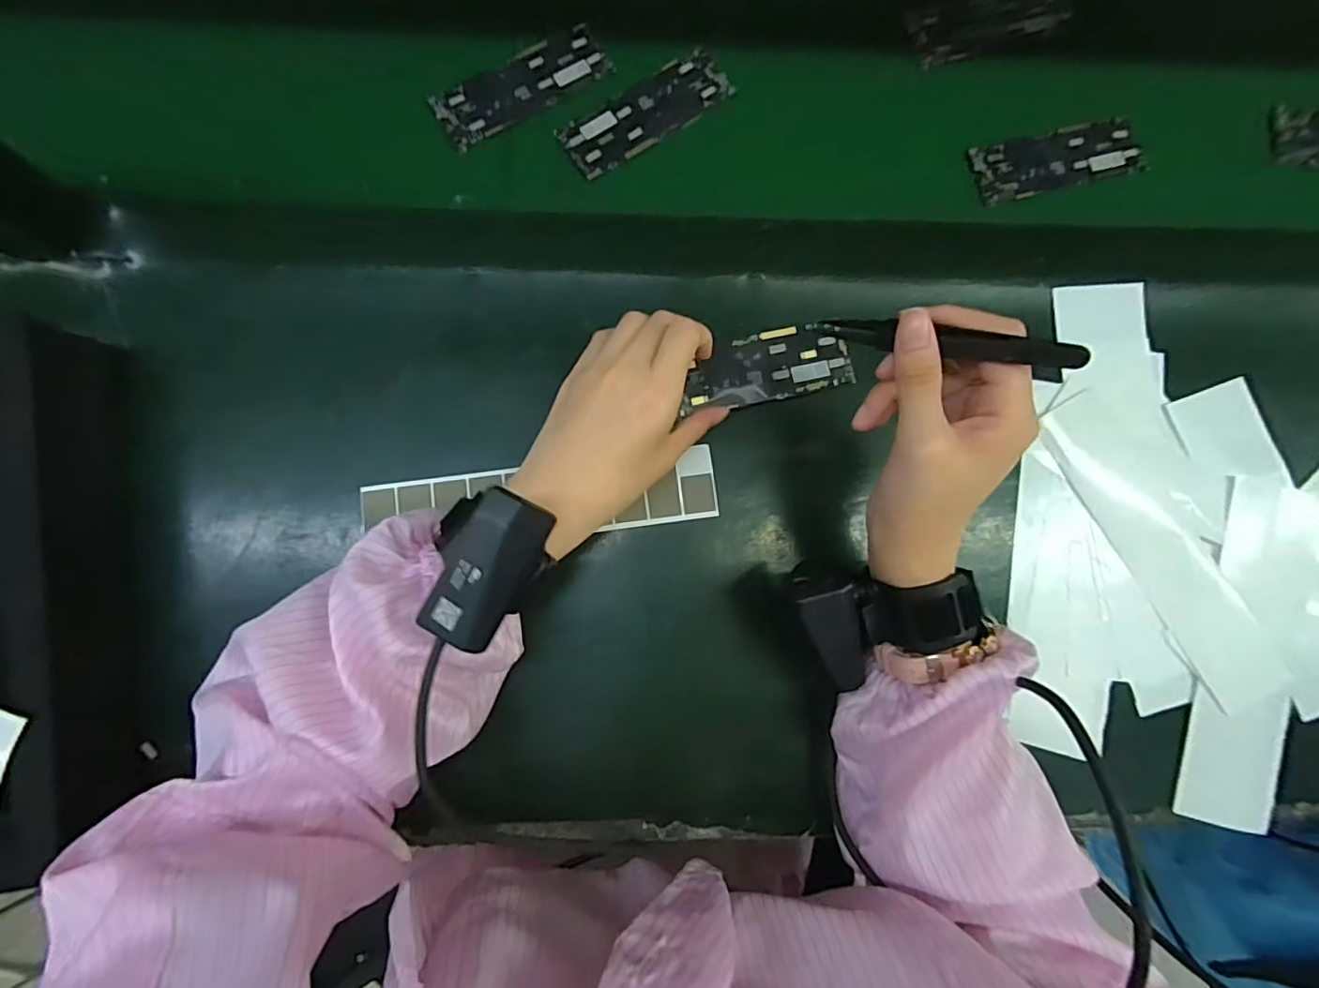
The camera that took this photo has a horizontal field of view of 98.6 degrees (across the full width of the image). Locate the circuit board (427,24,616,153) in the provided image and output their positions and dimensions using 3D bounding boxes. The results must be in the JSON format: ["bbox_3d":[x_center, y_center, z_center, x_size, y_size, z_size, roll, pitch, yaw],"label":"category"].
[{"bbox_3d":[-0.094,-0.280,0.387,0.119,0.004,0.043,-32,86,-5],"label":"circuit board"}]

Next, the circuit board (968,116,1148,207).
[{"bbox_3d":[0.279,-0.236,0.399,0.120,0.010,0.045,-14,84,-4],"label":"circuit board"}]

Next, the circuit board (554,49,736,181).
[{"bbox_3d":[-0.009,-0.262,0.389,0.120,0.004,0.044,-34,86,-6],"label":"circuit board"}]

